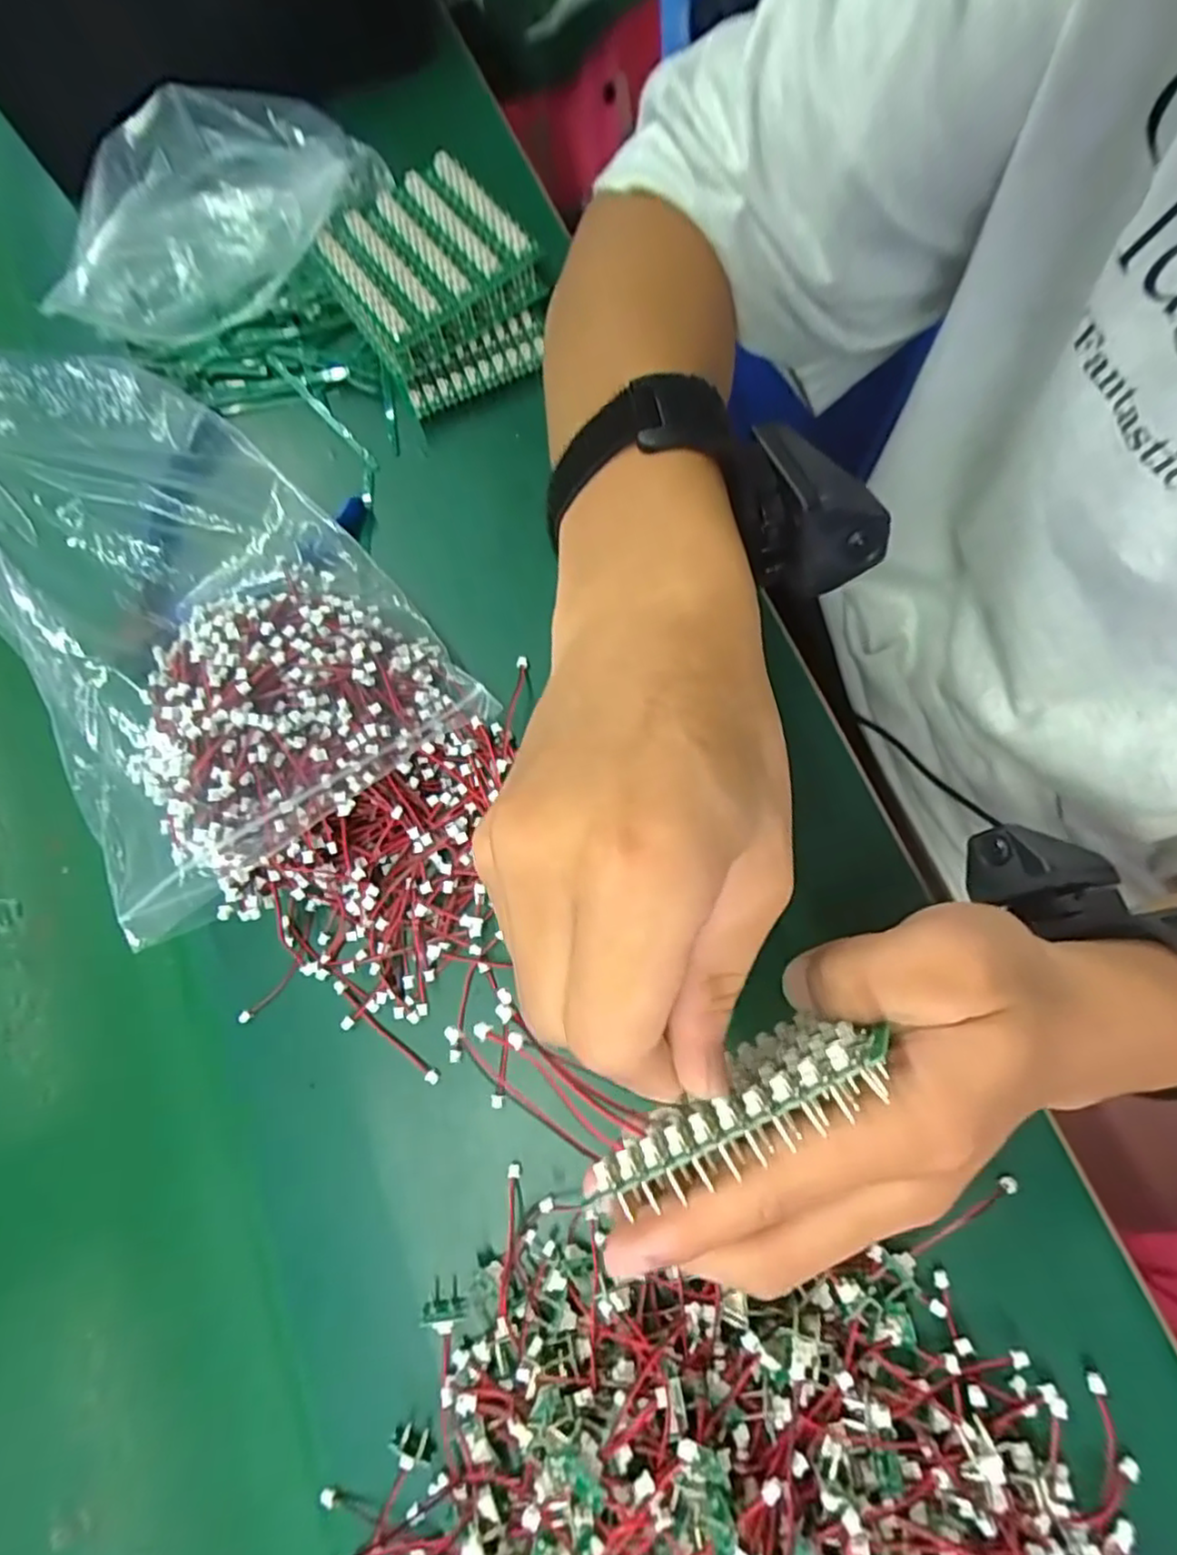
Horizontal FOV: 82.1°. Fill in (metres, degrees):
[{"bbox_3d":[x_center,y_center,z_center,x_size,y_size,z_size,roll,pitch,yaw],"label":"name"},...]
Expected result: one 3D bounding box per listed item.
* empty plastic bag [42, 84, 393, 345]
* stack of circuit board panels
[{"bbox_3d":[-0.186,-0.291,0.341,0.176,0.061,0.082,-32,76,-2],"label":"empty plastic bag"},{"bbox_3d":[-0.075,-0.246,0.340,0.087,0.034,0.107,-33,76,-2],"label":"stack of circuit board panels"}]

